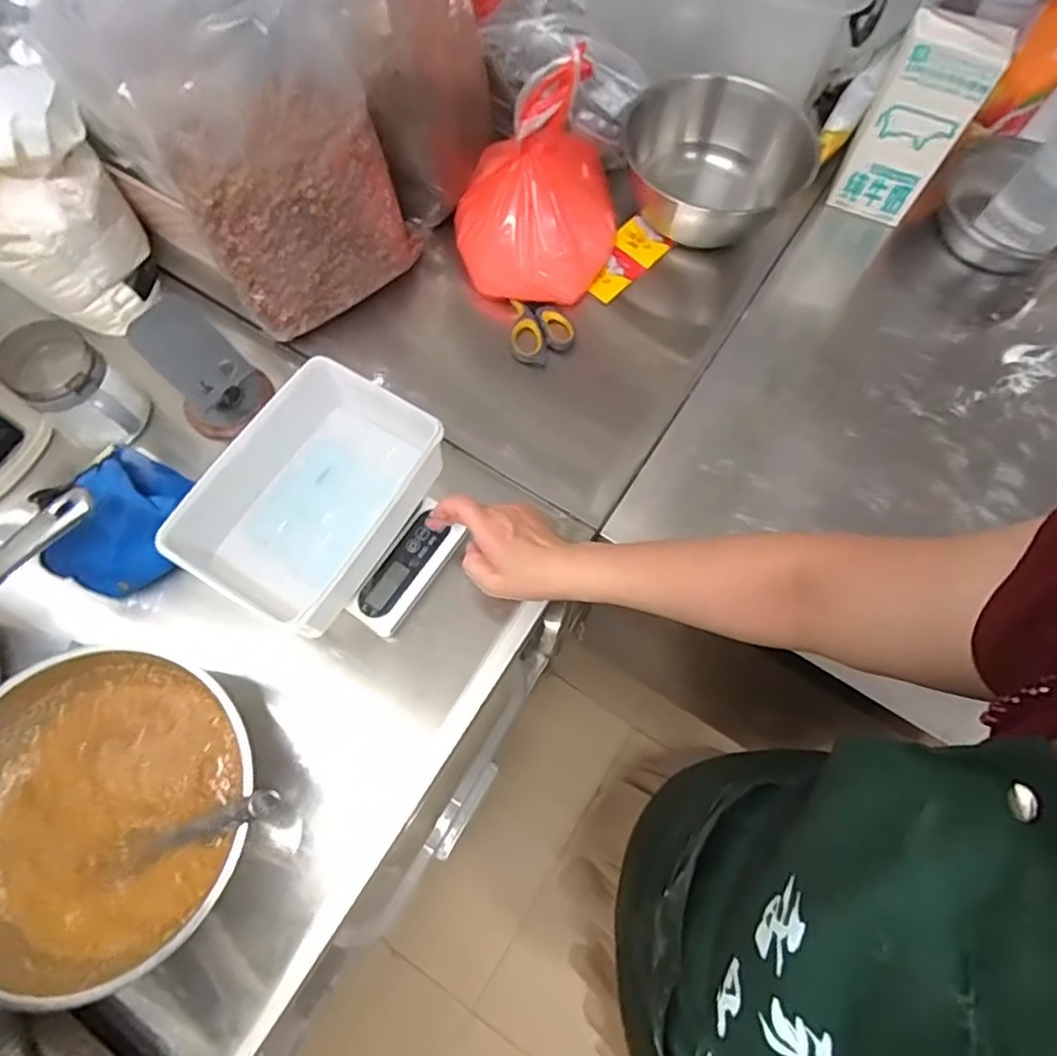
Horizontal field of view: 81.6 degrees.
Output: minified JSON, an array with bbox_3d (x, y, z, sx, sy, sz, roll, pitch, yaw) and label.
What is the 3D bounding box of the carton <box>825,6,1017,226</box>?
[{"bbox_3d":[0.436,-0.462,0.701,0.099,0.208,0.054,23,71,8],"label":"carton"}]

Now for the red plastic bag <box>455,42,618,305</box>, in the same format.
[{"bbox_3d":[0.006,-0.377,0.668,0.186,0.179,0.162,5,69,1],"label":"red plastic bag"}]

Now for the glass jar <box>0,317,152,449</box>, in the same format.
[{"bbox_3d":[-0.437,-0.127,0.599,0.075,0.113,0.092,-28,72,-11],"label":"glass jar"}]

